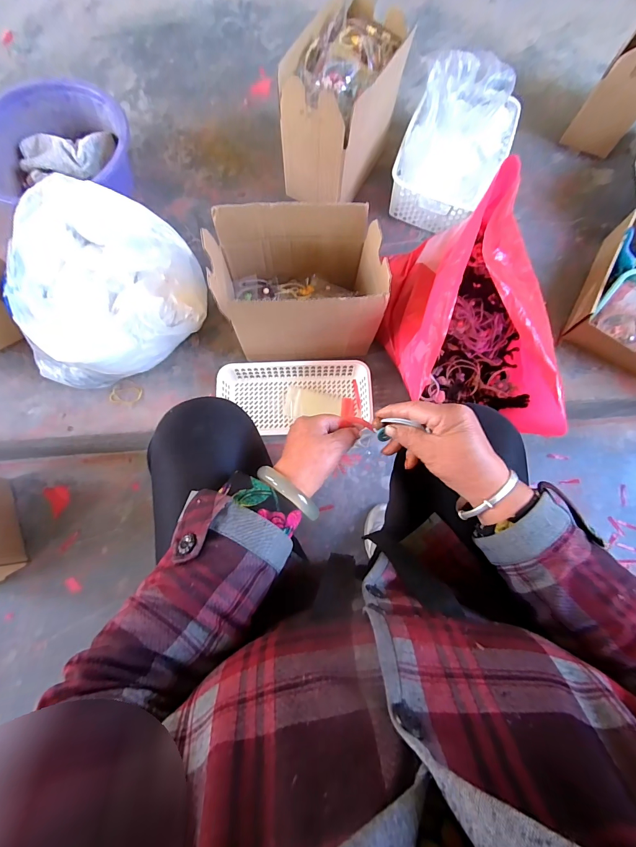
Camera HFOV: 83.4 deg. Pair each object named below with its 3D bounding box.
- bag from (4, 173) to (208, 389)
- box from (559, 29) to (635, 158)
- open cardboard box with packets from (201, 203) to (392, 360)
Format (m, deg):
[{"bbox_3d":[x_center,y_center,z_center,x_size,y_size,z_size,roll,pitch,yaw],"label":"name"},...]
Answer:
[{"bbox_3d":[-0.356,-0.209,0.592,0.313,0.176,0.239,-28,79,-8],"label":"bag"},{"bbox_3d":[0.649,-0.707,0.740,0.106,0.173,0.205,37,79,7],"label":"box"},{"bbox_3d":[-0.029,-0.207,0.580,0.235,0.215,0.145,-3,77,-2],"label":"open cardboard box with packets"}]

